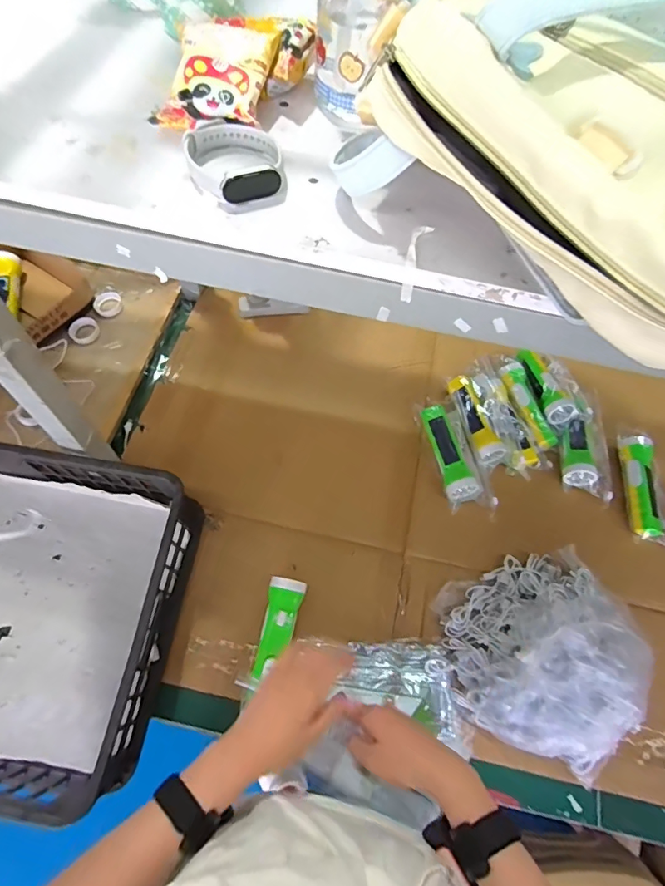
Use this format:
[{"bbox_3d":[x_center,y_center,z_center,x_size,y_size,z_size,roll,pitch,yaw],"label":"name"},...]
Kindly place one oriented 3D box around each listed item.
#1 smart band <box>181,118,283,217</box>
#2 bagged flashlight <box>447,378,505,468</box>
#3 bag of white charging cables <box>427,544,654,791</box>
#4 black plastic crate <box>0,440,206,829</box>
[{"bbox_3d":[-0.073,-0.207,0.349,0.067,0.020,0.082,-10,64,-9],"label":"smart band"},{"bbox_3d":[0.250,-0.042,0.852,0.058,0.040,0.184,-15,65,-12],"label":"bagged flashlight"},{"bbox_3d":[0.297,0.298,0.649,0.266,0.094,0.272,-13,64,-11],"label":"bag of white charging cables"},{"bbox_3d":[-0.520,0.206,0.641,0.595,0.155,0.398,10,61,3],"label":"black plastic crate"}]

